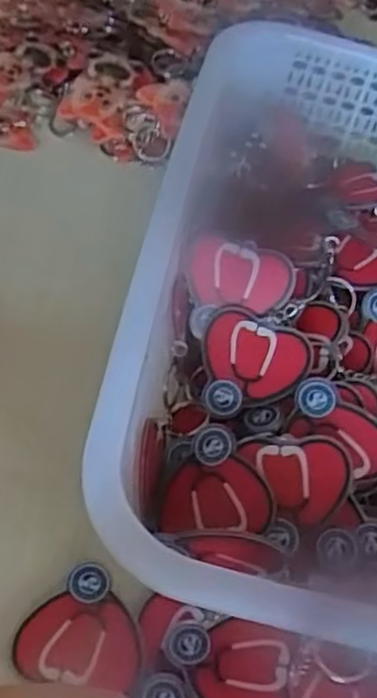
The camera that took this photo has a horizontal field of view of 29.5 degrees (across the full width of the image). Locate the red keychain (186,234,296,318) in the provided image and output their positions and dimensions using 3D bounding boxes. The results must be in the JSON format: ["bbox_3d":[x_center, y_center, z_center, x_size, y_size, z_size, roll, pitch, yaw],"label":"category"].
[{"bbox_3d":[0.025,-0.035,0.349,0.052,0.033,0.005,12,12,3],"label":"red keychain"}]

